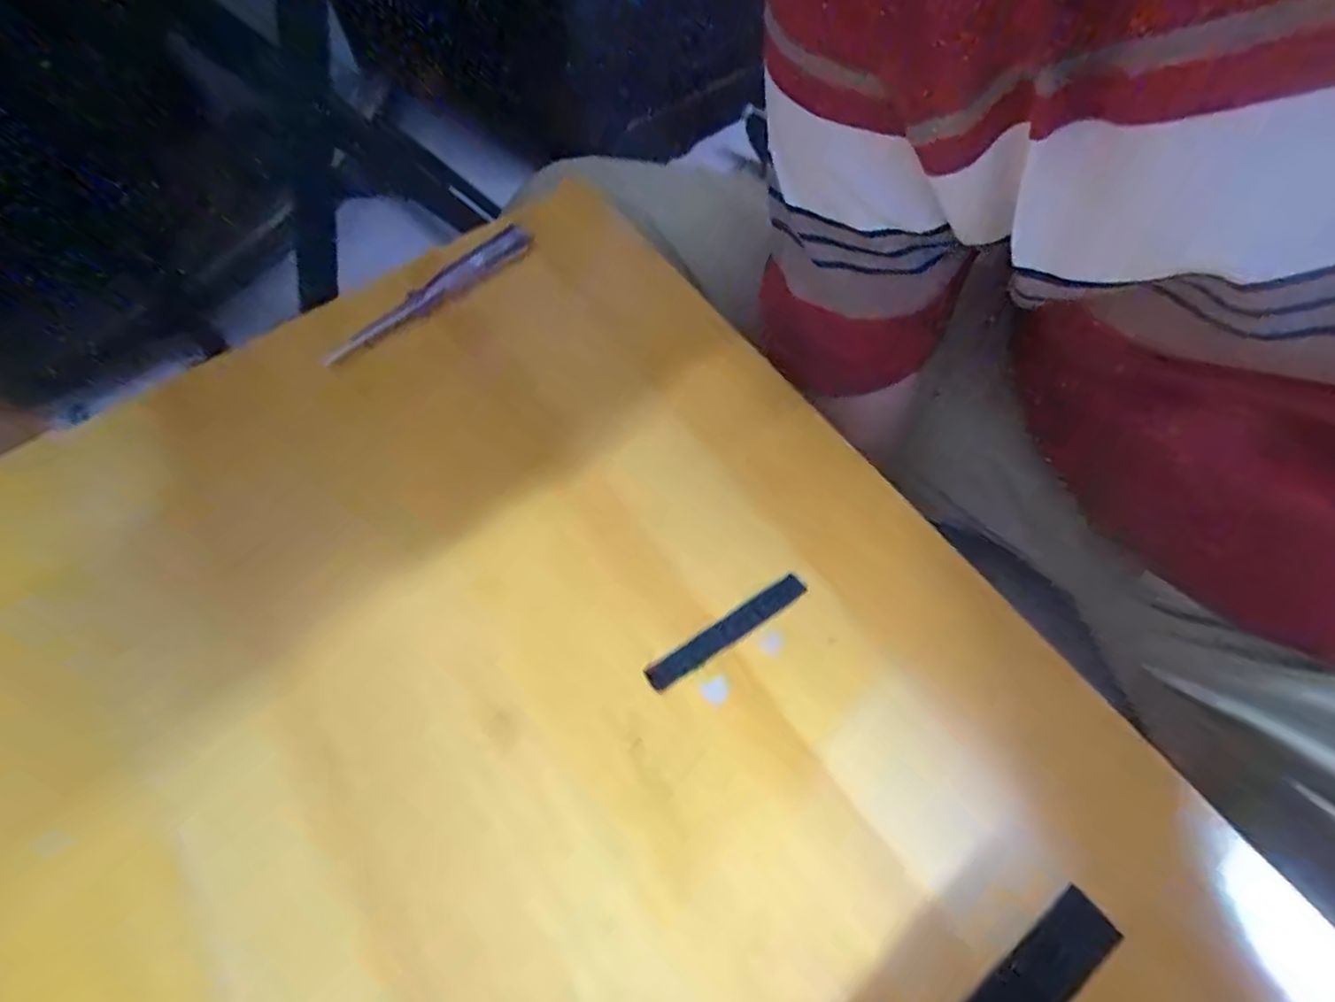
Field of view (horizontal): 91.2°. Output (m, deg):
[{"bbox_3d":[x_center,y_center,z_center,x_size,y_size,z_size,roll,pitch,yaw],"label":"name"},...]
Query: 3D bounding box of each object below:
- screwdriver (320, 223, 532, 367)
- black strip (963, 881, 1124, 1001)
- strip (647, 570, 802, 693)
[{"bbox_3d":[-0.122,-0.107,0.338,0.122,0.016,0.008,-40,69,-17],"label":"screwdriver"},{"bbox_3d":[0.112,0.152,0.203,0.070,0.004,0.019,-35,67,-15],"label":"black strip"},{"bbox_3d":[0.023,0.051,0.258,0.071,0.004,0.011,-32,66,-14],"label":"strip"}]

